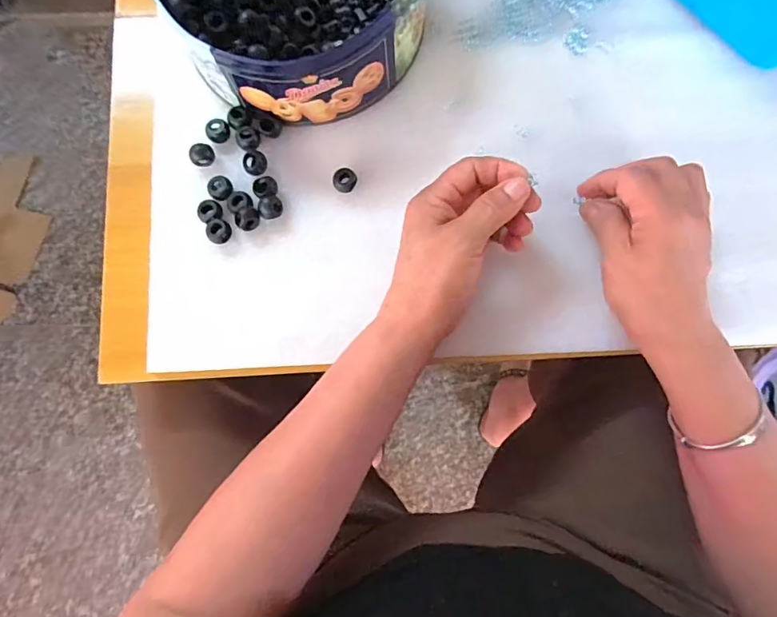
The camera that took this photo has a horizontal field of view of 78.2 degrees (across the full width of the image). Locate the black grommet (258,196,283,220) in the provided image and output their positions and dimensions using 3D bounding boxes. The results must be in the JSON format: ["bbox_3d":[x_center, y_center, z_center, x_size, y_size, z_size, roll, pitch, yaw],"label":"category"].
[{"bbox_3d":[-0.087,-0.075,0.352,0.017,0.011,0.015,-34,82,-6],"label":"black grommet"}]

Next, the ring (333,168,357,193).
[{"bbox_3d":[-0.032,-0.095,0.357,0.018,0.010,0.015,-9,80,-2],"label":"ring"}]

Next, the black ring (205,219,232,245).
[{"bbox_3d":[-0.124,-0.057,0.349,0.016,0.010,0.017,0,80,0],"label":"black ring"}]

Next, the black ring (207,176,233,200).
[{"bbox_3d":[-0.124,-0.089,0.353,0.017,0.005,0.018,-39,82,-7],"label":"black ring"}]

